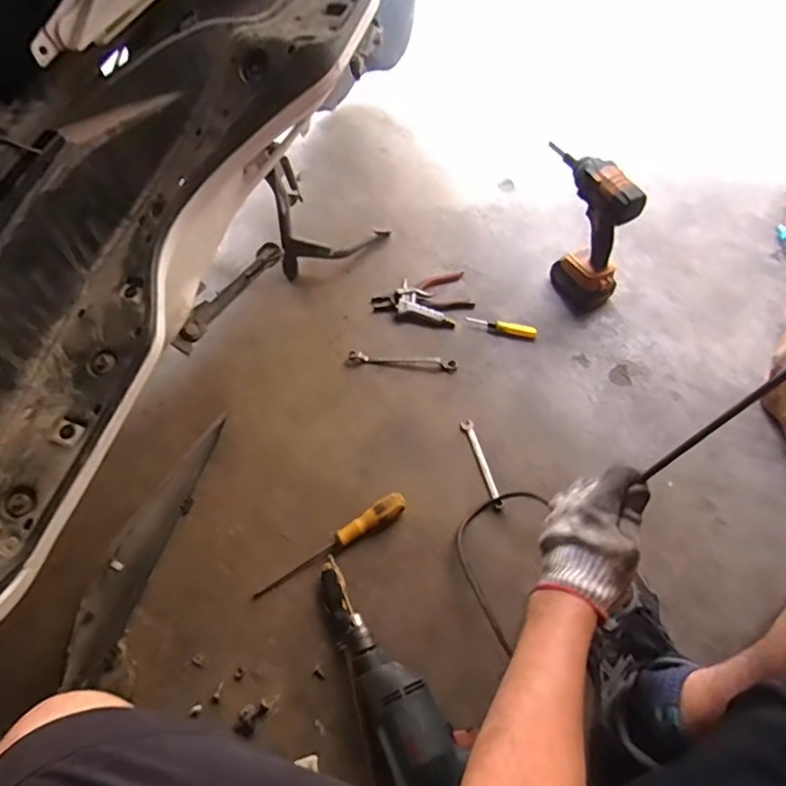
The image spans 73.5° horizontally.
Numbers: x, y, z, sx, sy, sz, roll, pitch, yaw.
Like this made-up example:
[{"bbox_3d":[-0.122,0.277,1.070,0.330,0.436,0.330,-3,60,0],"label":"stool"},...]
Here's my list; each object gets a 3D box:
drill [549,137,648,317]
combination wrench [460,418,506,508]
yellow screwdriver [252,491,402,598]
[{"bbox_3d":[0.336,-0.295,0.949,0.066,0.248,0.190,-25,59,-14],"label":"drill"},{"bbox_3d":[0.140,0.110,0.830,0.019,0.005,0.154,-14,57,-7],"label":"combination wrench"},{"bbox_3d":[-0.088,0.212,0.750,0.240,0.028,0.028,-28,60,-15],"label":"yellow screwdriver"}]

